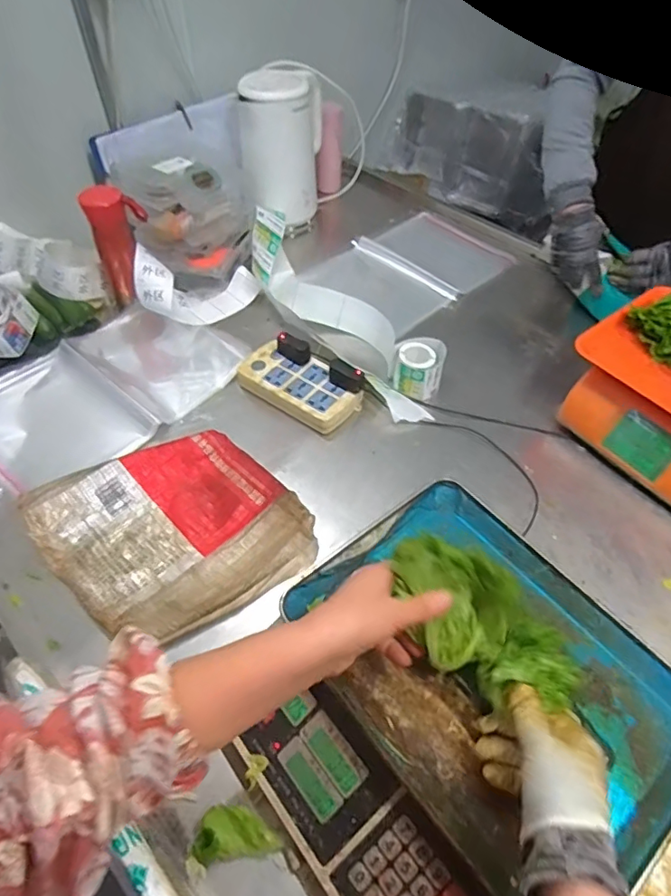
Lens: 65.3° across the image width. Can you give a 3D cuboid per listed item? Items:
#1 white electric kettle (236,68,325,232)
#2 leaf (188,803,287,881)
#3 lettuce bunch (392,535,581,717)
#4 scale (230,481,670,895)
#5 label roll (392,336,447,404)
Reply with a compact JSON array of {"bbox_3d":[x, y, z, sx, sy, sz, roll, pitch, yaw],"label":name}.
[{"bbox_3d":[-0.109,-0.584,1.026,0.150,0.231,0.164,3,51,1],"label":"white electric kettle"},{"bbox_3d":[-0.091,0.331,0.450,0.079,0.027,0.044,-14,53,-11],"label":"leaf"},{"bbox_3d":[0.114,0.138,0.417,0.157,0.069,0.076,32,58,21],"label":"lettuce bunch"},{"bbox_3d":[0.099,0.239,0.481,0.329,0.104,0.335,-33,59,-24],"label":"scale"},{"bbox_3d":[0.127,-0.126,0.797,0.074,0.058,0.084,13,52,9],"label":"label roll"}]

